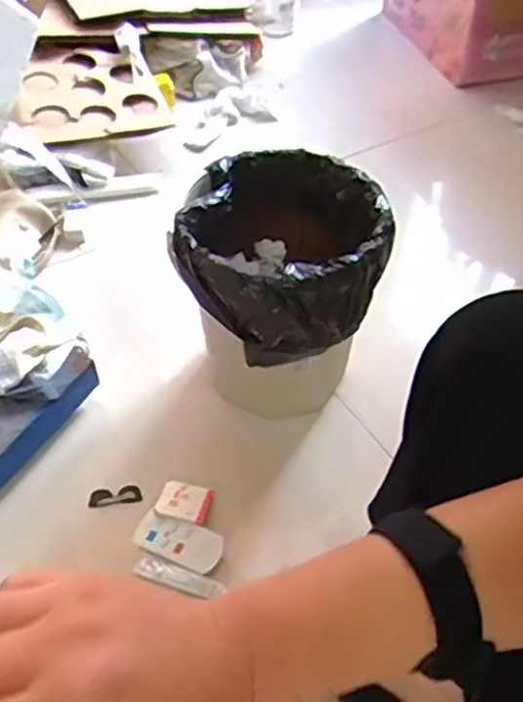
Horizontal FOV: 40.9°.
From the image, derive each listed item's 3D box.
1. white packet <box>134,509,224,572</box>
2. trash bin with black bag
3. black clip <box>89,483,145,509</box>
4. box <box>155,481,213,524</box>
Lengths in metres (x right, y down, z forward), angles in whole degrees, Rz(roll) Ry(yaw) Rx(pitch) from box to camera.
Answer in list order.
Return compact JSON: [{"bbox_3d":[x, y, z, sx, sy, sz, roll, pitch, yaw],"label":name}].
[{"bbox_3d":[-0.096,0.218,0.810,0.108,0.010,0.049,16,65,22],"label":"white packet"},{"bbox_3d":[0.024,-0.073,0.880,0.224,0.270,0.253,4,48,3],"label":"trash bin with black bag"},{"bbox_3d":[-0.178,0.176,0.857,0.064,0.011,0.024,-9,49,-8],"label":"black clip"},{"bbox_3d":[-0.092,0.181,0.843,0.062,0.013,0.050,13,49,11],"label":"box"}]

